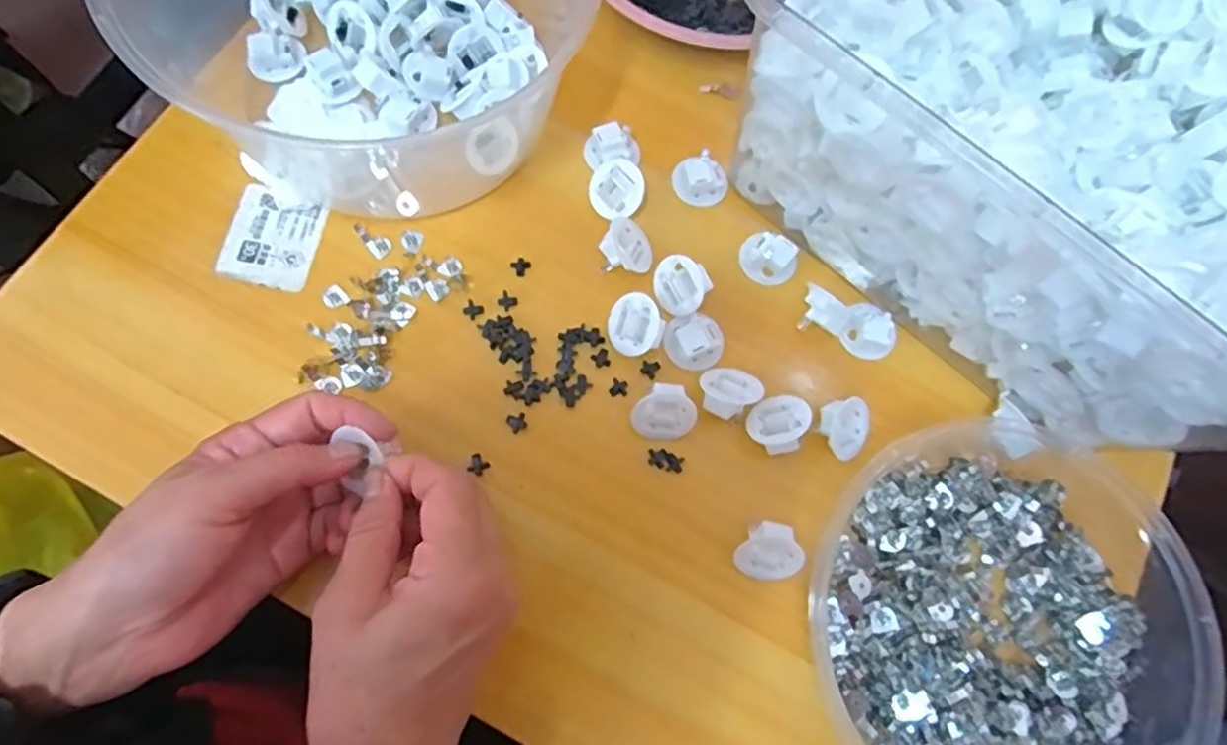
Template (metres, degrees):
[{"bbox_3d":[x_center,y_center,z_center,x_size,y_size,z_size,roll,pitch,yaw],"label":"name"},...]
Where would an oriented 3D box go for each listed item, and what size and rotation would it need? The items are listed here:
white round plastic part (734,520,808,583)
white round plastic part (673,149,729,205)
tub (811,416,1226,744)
[{"bbox_3d":[0.076,0.089,0.334,0.030,0.022,0.028,0,76,-2],"label":"white round plastic part"},{"bbox_3d":[0.051,-0.112,0.397,0.030,0.015,0.026,-22,77,-7],"label":"white round plastic part"},{"bbox_3d":[0.184,0.122,0.320,0.178,0.043,0.198,12,76,1],"label":"tub"}]

